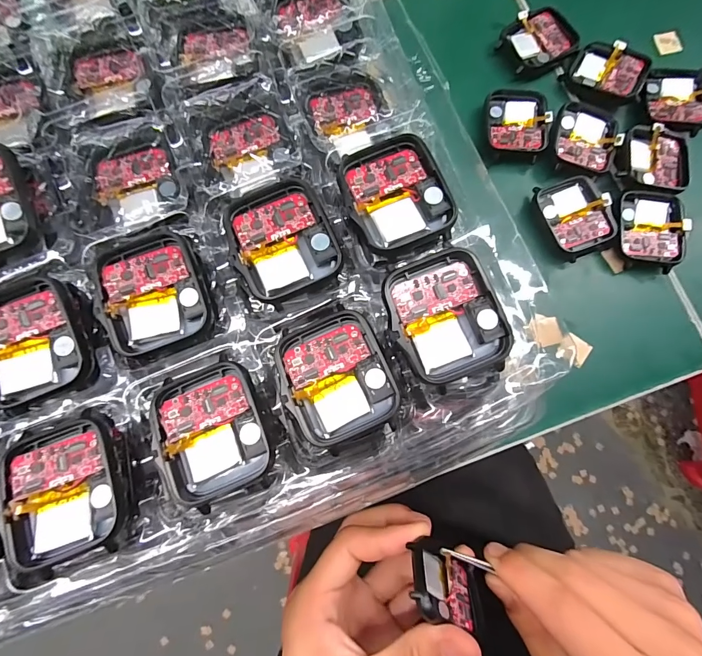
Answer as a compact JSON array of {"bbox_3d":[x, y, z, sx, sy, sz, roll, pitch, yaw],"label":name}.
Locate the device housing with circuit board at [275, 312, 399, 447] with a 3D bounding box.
[{"bbox_3d":[-0.006,0.018,0.135,0.039,0.007,0.044,-16,78,-5],"label":"device housing with circuit board"}]

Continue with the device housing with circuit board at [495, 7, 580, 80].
[{"bbox_3d":[0.119,-0.184,0.241,0.046,0.011,0.036,-27,80,-5],"label":"device housing with circuit board"}]

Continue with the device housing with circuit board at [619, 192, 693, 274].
[{"bbox_3d":[0.172,-0.059,0.216,0.036,0.011,0.046,11,79,2],"label":"device housing with circuit board"}]

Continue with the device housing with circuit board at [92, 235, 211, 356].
[{"bbox_3d":[-0.076,-0.014,0.142,0.038,0.005,0.044,-23,79,-6],"label":"device housing with circuit board"}]

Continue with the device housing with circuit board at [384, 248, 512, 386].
[{"bbox_3d":[0.033,-0.004,0.133,0.038,0.008,0.044,-16,78,-5],"label":"device housing with circuit board"}]

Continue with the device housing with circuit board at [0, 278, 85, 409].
[{"bbox_3d":[-0.122,0.004,0.138,0.039,0.004,0.042,-19,78,-6],"label":"device housing with circuit board"}]

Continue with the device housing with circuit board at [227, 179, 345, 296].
[{"bbox_3d":[-0.027,-0.035,0.145,0.039,0.006,0.044,-23,79,-6],"label":"device housing with circuit board"}]

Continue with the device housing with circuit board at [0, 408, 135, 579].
[{"bbox_3d":[-0.099,0.056,0.130,0.040,0.006,0.047,-18,78,-5],"label":"device housing with circuit board"}]

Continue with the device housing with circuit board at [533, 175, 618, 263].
[{"bbox_3d":[0.129,-0.066,0.215,0.037,0.008,0.044,-24,80,-5],"label":"device housing with circuit board"}]

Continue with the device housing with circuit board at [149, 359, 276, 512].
[{"bbox_3d":[-0.049,0.037,0.133,0.037,0.008,0.045,-17,78,-5],"label":"device housing with circuit board"}]

